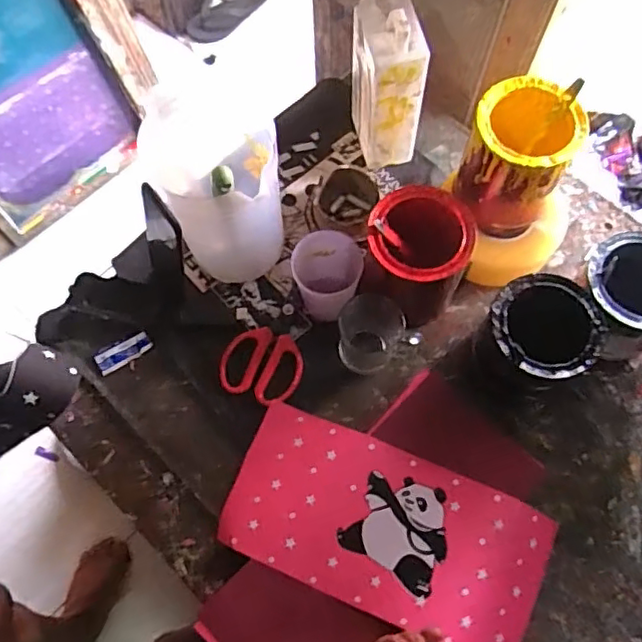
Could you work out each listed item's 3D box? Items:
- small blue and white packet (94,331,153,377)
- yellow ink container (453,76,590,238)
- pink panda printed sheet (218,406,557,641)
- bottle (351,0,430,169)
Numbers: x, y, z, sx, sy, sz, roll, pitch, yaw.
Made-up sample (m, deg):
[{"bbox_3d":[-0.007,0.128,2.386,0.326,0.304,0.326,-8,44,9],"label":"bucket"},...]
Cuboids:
[{"bbox_3d":[-0.236,0.039,0.733,0.067,0.011,0.028,-27,71,-10],"label":"small blue and white packet"},{"bbox_3d":[0.210,-0.176,0.676,0.107,0.135,0.106,17,69,7],"label":"yellow ink container"},{"bbox_3d":[0.065,0.218,0.639,0.324,0.029,0.156,21,70,10],"label":"pink panda printed sheet"},{"bbox_3d":[0.077,-0.283,0.722,0.064,0.206,0.095,-13,69,-5],"label":"bottle"}]

